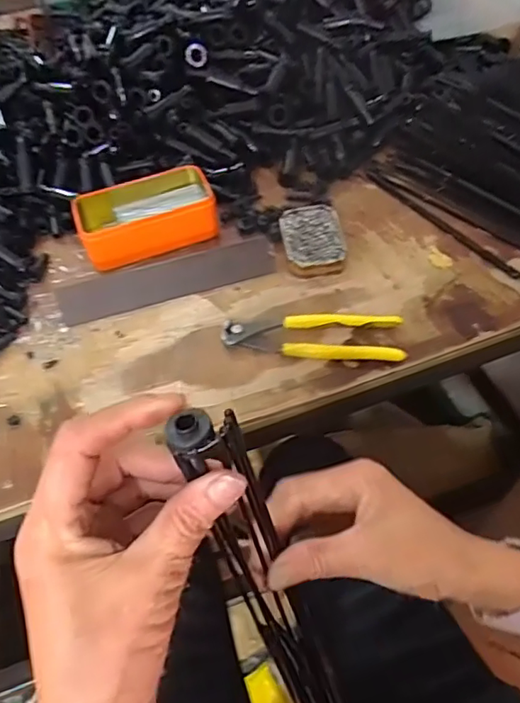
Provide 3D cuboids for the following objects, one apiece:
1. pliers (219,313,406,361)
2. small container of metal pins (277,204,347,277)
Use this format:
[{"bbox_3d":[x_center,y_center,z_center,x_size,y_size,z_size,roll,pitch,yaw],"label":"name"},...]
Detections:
[{"bbox_3d":[0.048,-0.013,0.513,0.165,0.018,0.046,3,54,5],"label":"pliers"},{"bbox_3d":[0.056,-0.116,0.582,0.061,0.023,0.088,-8,54,-2],"label":"small container of metal pins"}]

